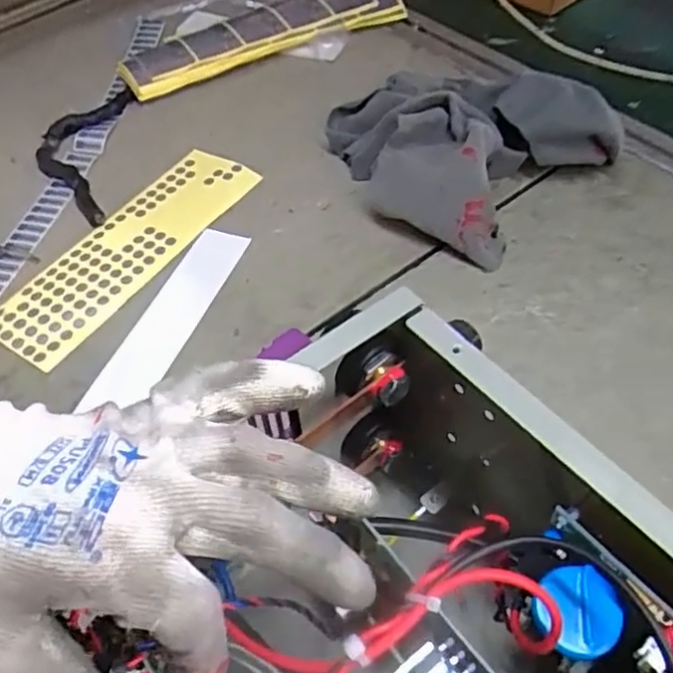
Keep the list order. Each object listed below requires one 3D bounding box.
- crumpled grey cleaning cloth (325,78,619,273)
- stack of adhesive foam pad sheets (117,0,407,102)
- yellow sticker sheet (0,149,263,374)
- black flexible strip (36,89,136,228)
[{"bbox_3d":[0.102,-0.181,0.602,0.206,0.063,0.228,-39,59,-23],"label":"crumpled grey cleaning cloth"},{"bbox_3d":[-0.080,-0.352,0.754,0.343,0.026,0.104,-31,57,-18],"label":"stack of adhesive foam pad sheets"},{"bbox_3d":[-0.174,-0.079,0.564,0.080,0.008,0.253,24,58,21],"label":"yellow sticker sheet"},{"bbox_3d":[-0.244,-0.178,0.632,0.077,0.019,0.186,-4,52,1],"label":"black flexible strip"}]

